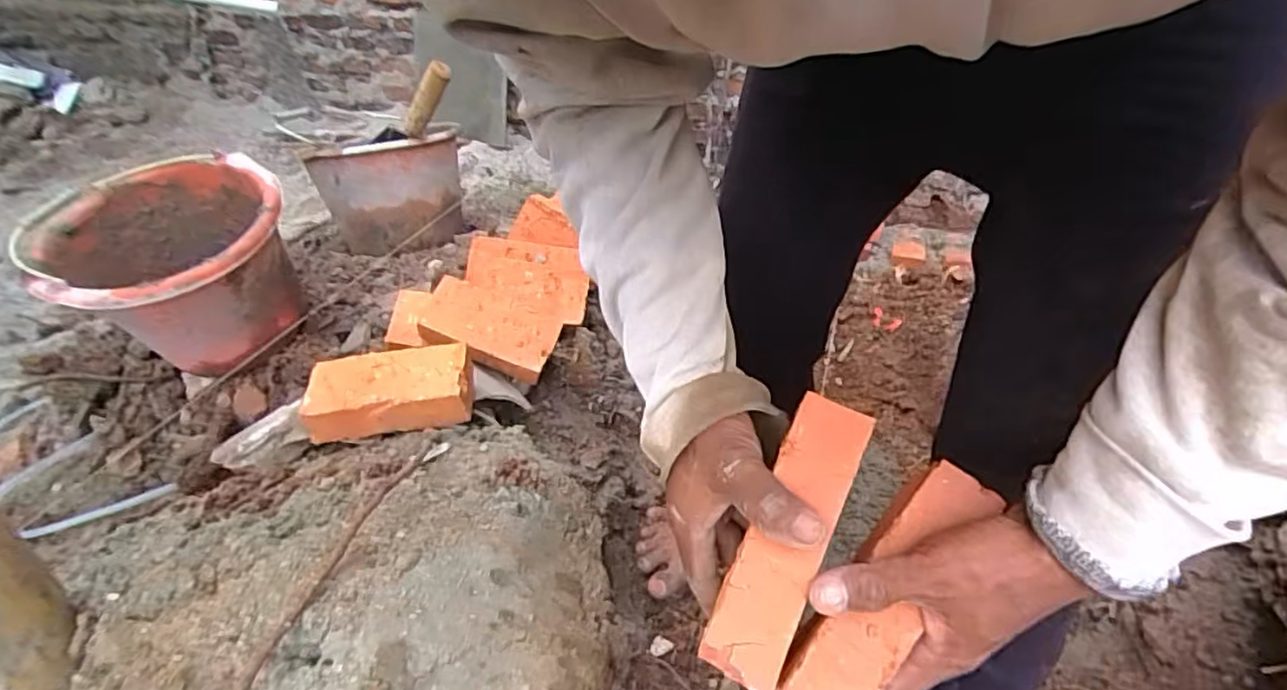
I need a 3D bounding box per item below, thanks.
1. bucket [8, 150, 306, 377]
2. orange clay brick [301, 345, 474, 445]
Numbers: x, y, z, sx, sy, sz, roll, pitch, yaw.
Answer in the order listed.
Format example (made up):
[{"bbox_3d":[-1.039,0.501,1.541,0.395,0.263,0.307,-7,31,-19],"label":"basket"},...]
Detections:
[{"bbox_3d":[-0.612,-0.101,0.872,0.264,0.200,0.319,-26,41,-31],"label":"bucket"},{"bbox_3d":[-0.255,0.049,0.680,0.155,0.054,0.074,-7,35,-7],"label":"orange clay brick"}]

